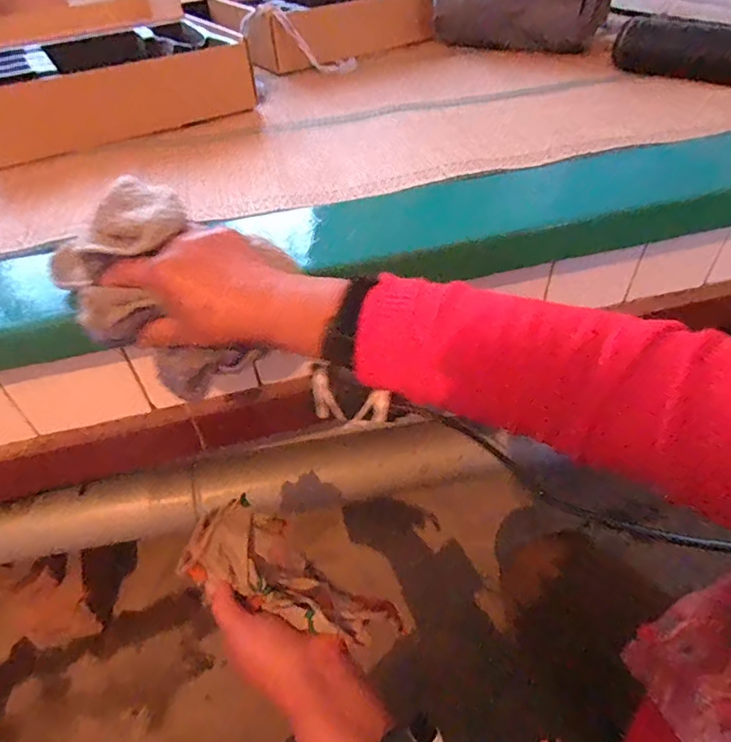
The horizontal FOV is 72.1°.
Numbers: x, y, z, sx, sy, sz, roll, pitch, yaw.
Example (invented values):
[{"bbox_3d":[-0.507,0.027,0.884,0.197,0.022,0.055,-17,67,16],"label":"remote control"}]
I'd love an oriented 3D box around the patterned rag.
[{"bbox_3d":[-0.060,0.171,0.414,0.180,0.061,0.074,27,52,12],"label":"patterned rag"}]

